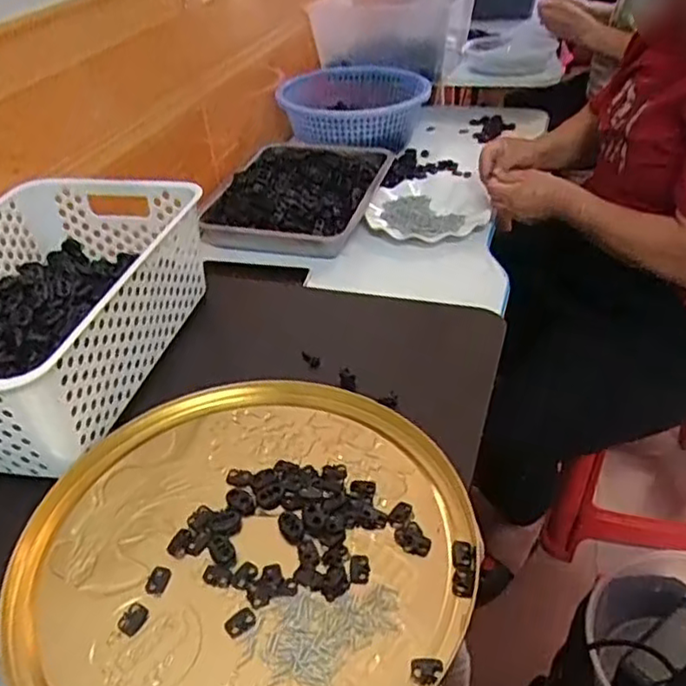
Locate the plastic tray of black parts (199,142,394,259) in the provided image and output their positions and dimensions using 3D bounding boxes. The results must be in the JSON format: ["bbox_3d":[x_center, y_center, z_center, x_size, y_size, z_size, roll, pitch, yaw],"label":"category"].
[{"bbox_3d":[-0.074,-0.240,1.046,0.243,0.048,0.309,7,39,15],"label":"plastic tray of black parts"}]

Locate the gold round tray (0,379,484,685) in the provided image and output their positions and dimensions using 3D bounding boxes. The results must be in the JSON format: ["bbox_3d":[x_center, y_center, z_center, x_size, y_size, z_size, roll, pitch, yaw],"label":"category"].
[{"bbox_3d":[-0.067,0.130,0.435,0.287,0.009,0.284,-3,39,2],"label":"gold round tray"}]

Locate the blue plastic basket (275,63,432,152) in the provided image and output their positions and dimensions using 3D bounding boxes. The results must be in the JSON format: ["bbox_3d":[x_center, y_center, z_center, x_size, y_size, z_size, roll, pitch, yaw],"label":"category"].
[{"bbox_3d":[0.005,-0.441,1.242,0.234,0.100,0.287,-34,47,-31],"label":"blue plastic basket"}]

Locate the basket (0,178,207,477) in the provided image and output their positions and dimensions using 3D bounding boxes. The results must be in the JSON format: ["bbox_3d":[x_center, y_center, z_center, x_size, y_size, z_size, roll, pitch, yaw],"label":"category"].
[{"bbox_3d":[-0.264,-0.031,0.580,0.204,0.100,0.308,6,40,13],"label":"basket"}]

